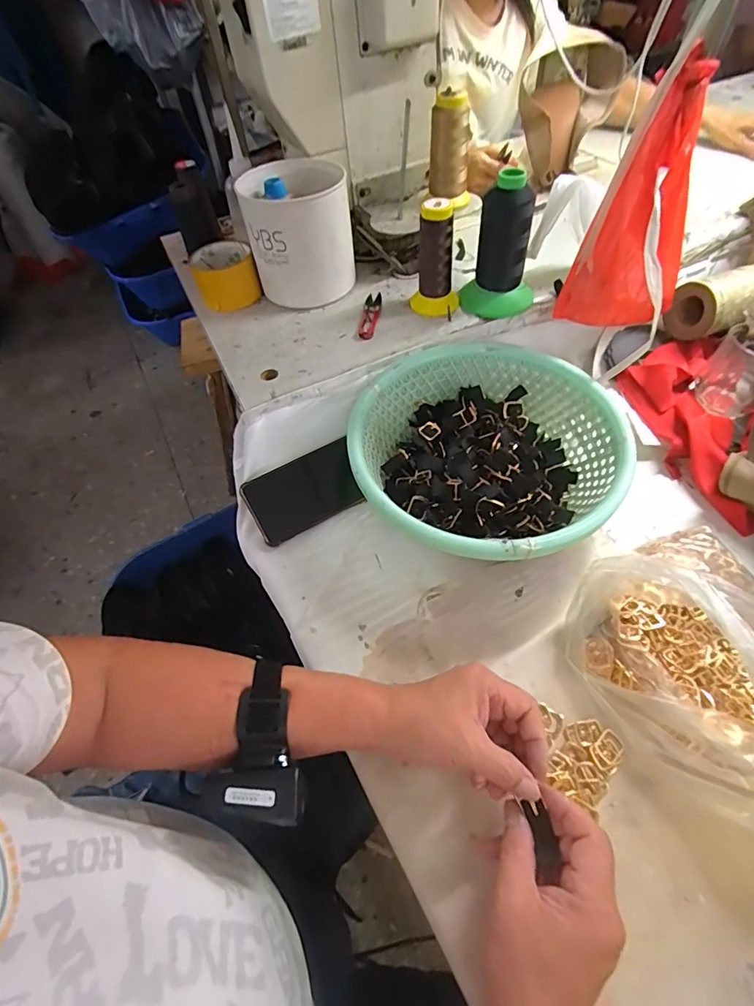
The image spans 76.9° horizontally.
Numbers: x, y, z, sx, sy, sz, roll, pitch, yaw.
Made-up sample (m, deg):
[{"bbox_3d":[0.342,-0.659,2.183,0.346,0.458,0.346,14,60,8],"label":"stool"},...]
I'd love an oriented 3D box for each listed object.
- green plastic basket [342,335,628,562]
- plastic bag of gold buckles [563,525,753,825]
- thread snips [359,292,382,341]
[{"bbox_3d":[0.111,-0.047,0.498,0.254,0.090,0.261,-2,55,3],"label":"green plastic basket"},{"bbox_3d":[0.272,0.110,0.367,0.199,0.092,0.195,-26,57,-13],"label":"plastic bag of gold buckles"},{"bbox_3d":[-0.007,-0.232,0.592,0.021,0.011,0.100,3,55,7],"label":"thread snips"}]

